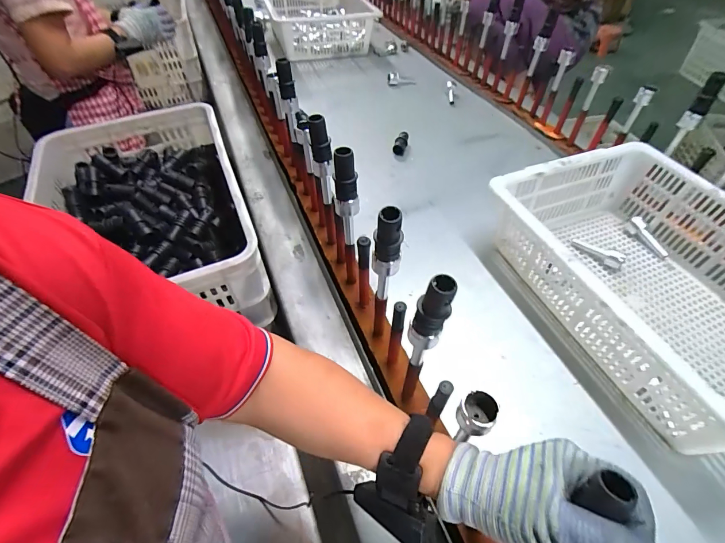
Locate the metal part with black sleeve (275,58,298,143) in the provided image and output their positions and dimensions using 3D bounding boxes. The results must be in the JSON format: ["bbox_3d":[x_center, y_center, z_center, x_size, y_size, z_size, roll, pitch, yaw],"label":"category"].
[{"bbox_3d":[-0.134,-0.312,0.678,0.027,0.137,0.036,-5,50,-6],"label":"metal part with black sleeve"}]

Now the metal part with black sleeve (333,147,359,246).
[{"bbox_3d":[-0.020,-0.096,0.492,0.028,0.134,0.033,-17,52,-16],"label":"metal part with black sleeve"}]

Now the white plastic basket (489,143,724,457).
[{"bbox_3d":[0.468,0.015,0.586,0.367,0.150,0.485,-18,54,-15],"label":"white plastic basket"}]

